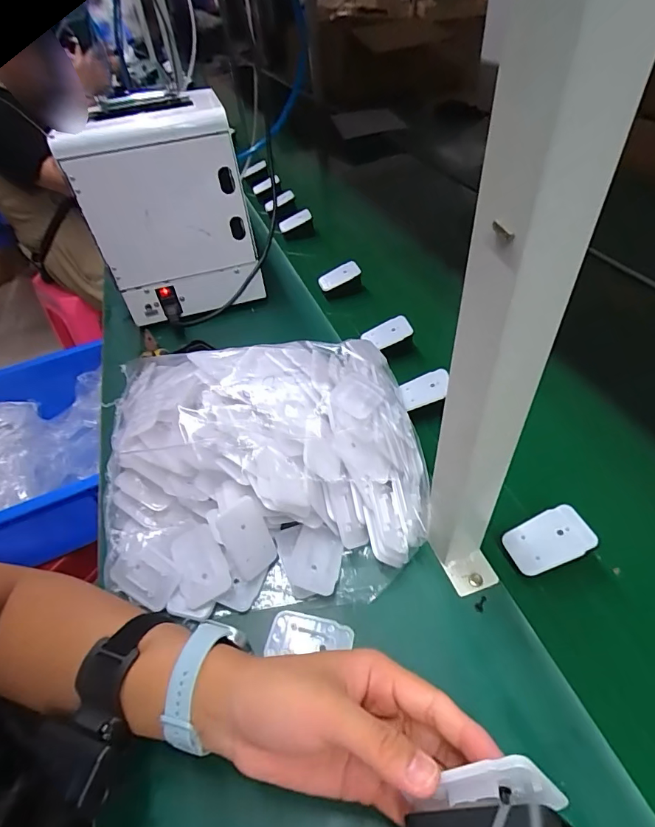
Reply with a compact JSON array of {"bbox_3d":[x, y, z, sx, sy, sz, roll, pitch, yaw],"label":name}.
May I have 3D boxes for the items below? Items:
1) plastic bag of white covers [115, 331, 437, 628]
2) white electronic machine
[{"bbox_3d":[-0.073,0.031,0.448,0.313,0.098,0.293,-8,47,-2],"label":"plastic bag of white covers"},{"bbox_3d":[-0.225,-0.302,0.656,0.209,0.263,0.159,-11,47,-5],"label":"white electronic machine"}]

